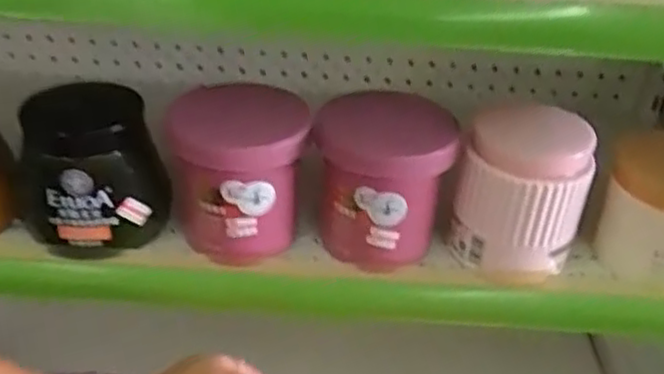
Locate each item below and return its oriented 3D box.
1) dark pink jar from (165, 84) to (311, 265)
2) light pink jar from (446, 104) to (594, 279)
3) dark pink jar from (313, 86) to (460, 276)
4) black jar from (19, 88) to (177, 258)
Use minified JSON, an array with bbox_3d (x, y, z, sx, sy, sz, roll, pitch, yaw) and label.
[{"bbox_3d":[-0.075,-0.013,0.564,0.093,0.110,0.102,-9,35,-18],"label":"dark pink jar"},{"bbox_3d":[0.147,0.004,0.546,0.094,0.114,0.076,14,35,15],"label":"light pink jar"},{"bbox_3d":[0.039,-0.010,0.561,0.101,0.116,0.088,4,33,1],"label":"dark pink jar"},{"bbox_3d":[-0.195,-0.014,0.559,0.097,0.112,0.101,3,33,-2],"label":"black jar"}]

